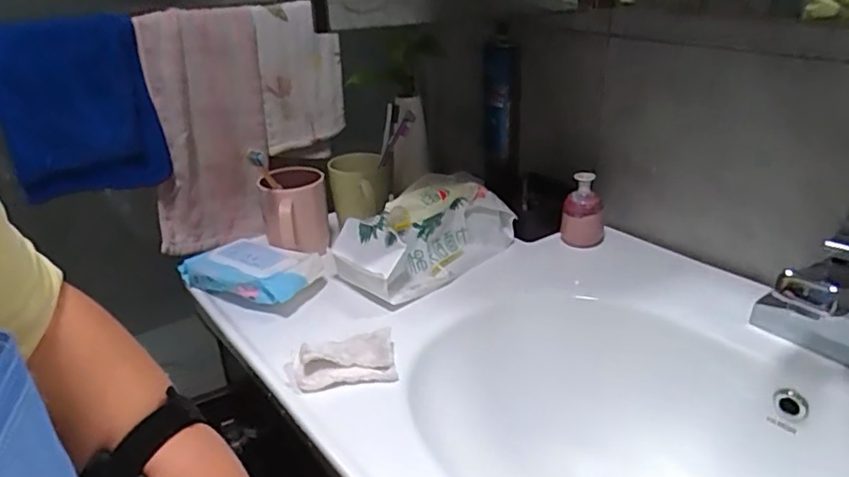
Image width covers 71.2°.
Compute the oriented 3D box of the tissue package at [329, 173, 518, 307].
[{"bbox_3d":[0.008,-0.015,0.732,0.238,0.104,0.110,-16,32,-35],"label":"tissue package"}]

